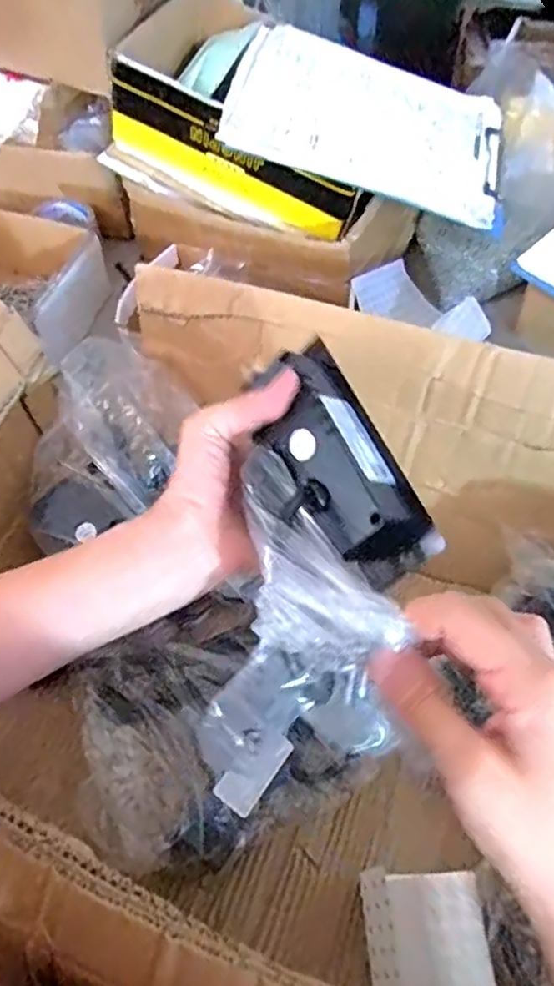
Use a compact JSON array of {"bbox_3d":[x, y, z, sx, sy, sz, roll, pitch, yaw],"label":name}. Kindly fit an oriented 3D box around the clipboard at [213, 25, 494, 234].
[{"bbox_3d":[0.107,-0.416,0.692,0.306,0.018,0.219,16,64,-6],"label":"clipboard"}]

